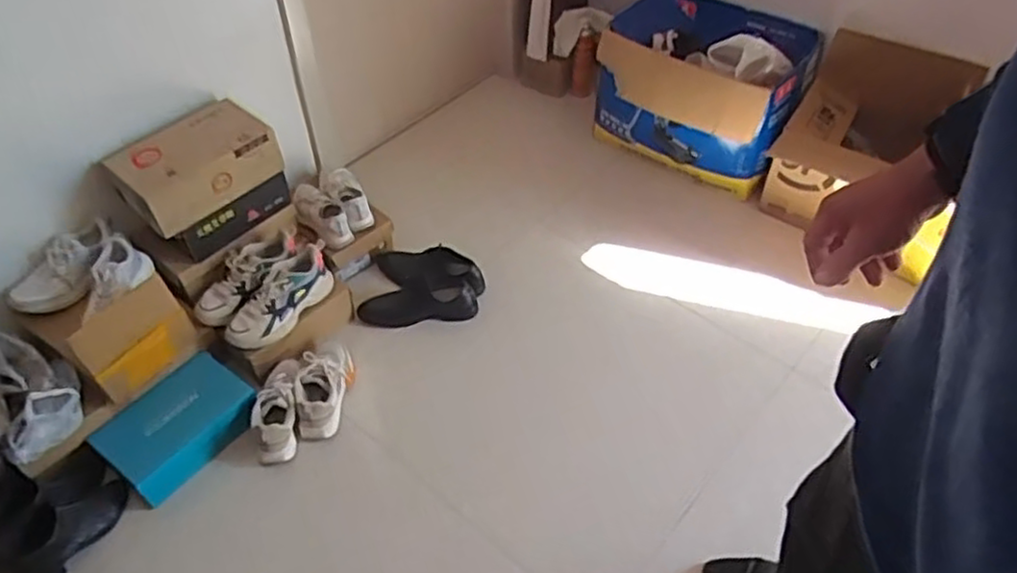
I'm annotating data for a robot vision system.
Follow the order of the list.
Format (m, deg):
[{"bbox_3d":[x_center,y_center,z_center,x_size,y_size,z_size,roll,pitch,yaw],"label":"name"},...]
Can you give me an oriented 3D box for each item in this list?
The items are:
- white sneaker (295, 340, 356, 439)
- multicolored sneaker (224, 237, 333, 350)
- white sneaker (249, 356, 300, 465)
[{"bbox_3d":[-0.423,0.220,1.687,0.110,0.122,0.264,-1,47,-2],"label":"white sneaker"},{"bbox_3d":[-0.533,0.024,1.695,0.092,0.099,0.281,21,51,18],"label":"multicolored sneaker"},{"bbox_3d":[-0.514,0.259,1.612,0.093,0.096,0.244,-3,60,-3],"label":"white sneaker"}]

